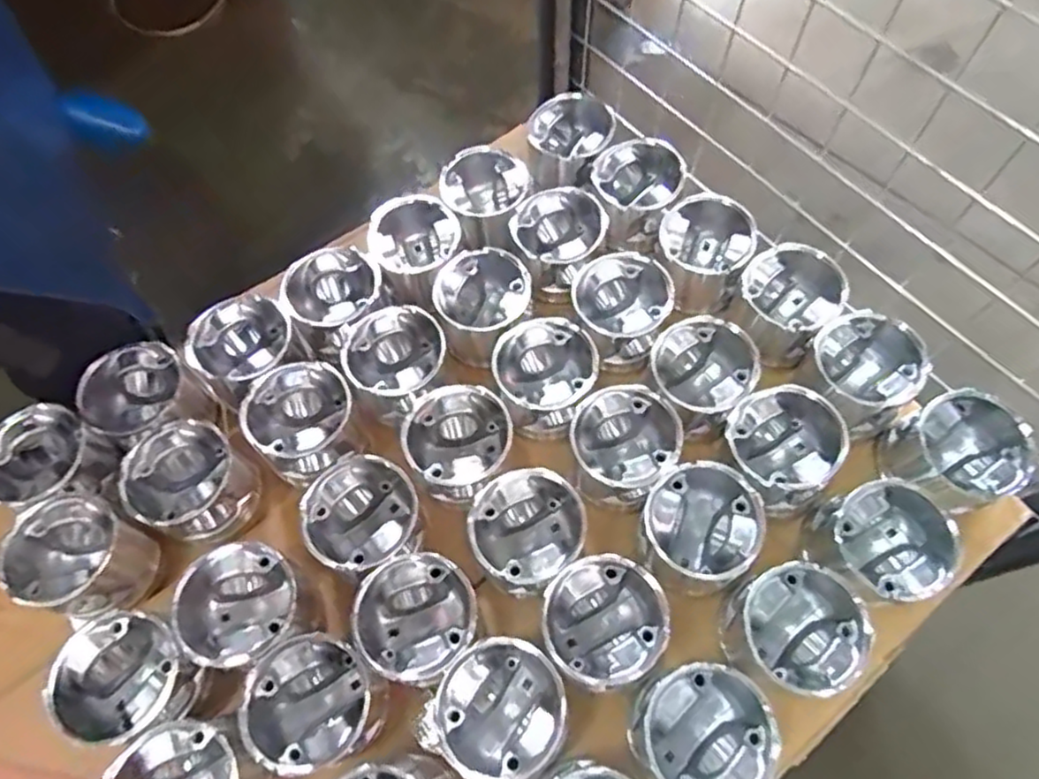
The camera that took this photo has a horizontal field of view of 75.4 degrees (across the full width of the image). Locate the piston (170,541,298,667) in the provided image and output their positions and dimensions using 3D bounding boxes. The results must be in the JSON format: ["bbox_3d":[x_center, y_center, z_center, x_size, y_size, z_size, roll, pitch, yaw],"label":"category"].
[{"bbox_3d":[-0.227,0.176,0.546,0.091,0.073,0.086,-1,64,2],"label":"piston"}]

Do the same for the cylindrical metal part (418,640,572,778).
[{"bbox_3d":[-0.014,0.242,0.505,0.092,0.077,0.092,-1,64,2],"label":"cylindrical metal part"}]

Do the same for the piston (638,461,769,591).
[{"bbox_3d":[0.148,0.120,0.570,0.091,0.085,0.091,-1,64,2],"label":"piston"}]

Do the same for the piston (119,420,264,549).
[{"bbox_3d":[-0.290,0.090,0.606,0.093,0.095,0.084,-40,69,-16],"label":"piston"}]

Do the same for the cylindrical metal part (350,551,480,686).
[{"bbox_3d":[-0.081,0.188,0.549,0.091,0.078,0.092,-1,64,2],"label":"cylindrical metal part"}]

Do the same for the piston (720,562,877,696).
[{"bbox_3d":[0.217,0.192,0.533,0.096,0.089,0.088,-1,64,2],"label":"piston"}]

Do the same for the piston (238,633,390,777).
[{"bbox_3d":[-0.156,0.243,0.520,0.091,0.067,0.090,-1,64,2],"label":"piston"}]

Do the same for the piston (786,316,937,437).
[{"bbox_3d":[0.303,-0.009,0.613,0.098,0.080,0.094,-1,64,2],"label":"piston"}]

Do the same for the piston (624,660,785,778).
[{"bbox_3d":[0.135,0.259,0.507,0.092,0.081,0.095,-1,64,2],"label":"piston"}]

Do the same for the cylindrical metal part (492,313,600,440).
[{"bbox_3d":[0.025,-0.011,0.639,0.090,0.078,0.096,-1,64,2],"label":"cylindrical metal part"}]

